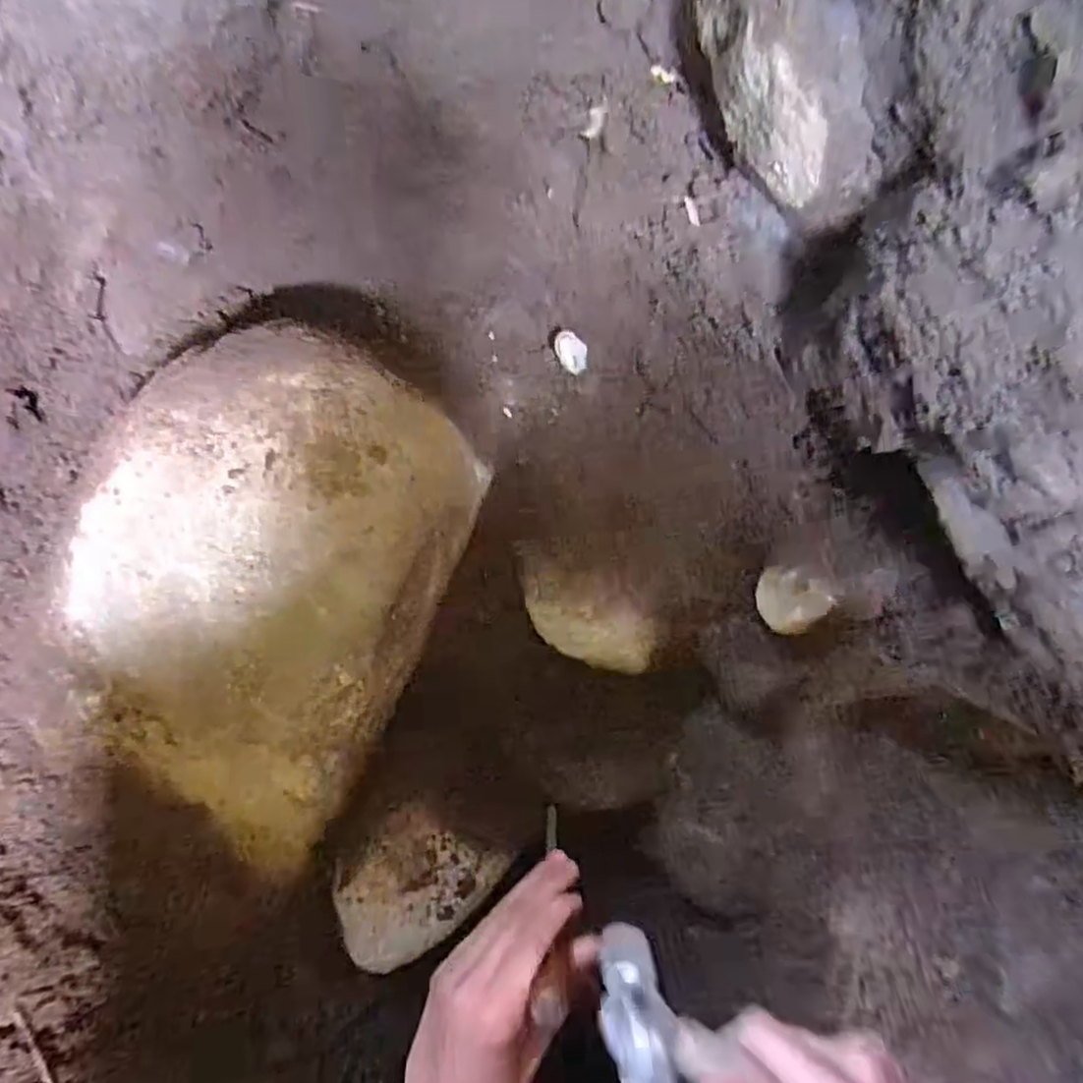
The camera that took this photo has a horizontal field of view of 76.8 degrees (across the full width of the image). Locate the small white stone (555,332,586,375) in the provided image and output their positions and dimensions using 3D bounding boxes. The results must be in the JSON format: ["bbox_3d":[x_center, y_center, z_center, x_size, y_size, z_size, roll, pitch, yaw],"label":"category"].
[{"bbox_3d":[0.022,-0.141,0.505,0.024,0.024,0.026,2,59,-3],"label":"small white stone"}]

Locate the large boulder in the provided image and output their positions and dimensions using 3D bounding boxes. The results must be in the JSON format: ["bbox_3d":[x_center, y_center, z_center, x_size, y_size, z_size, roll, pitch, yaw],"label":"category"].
[{"bbox_3d":[-0.166,0.021,0.419,0.189,0.192,0.261,28,61,12],"label":"large boulder"}]

